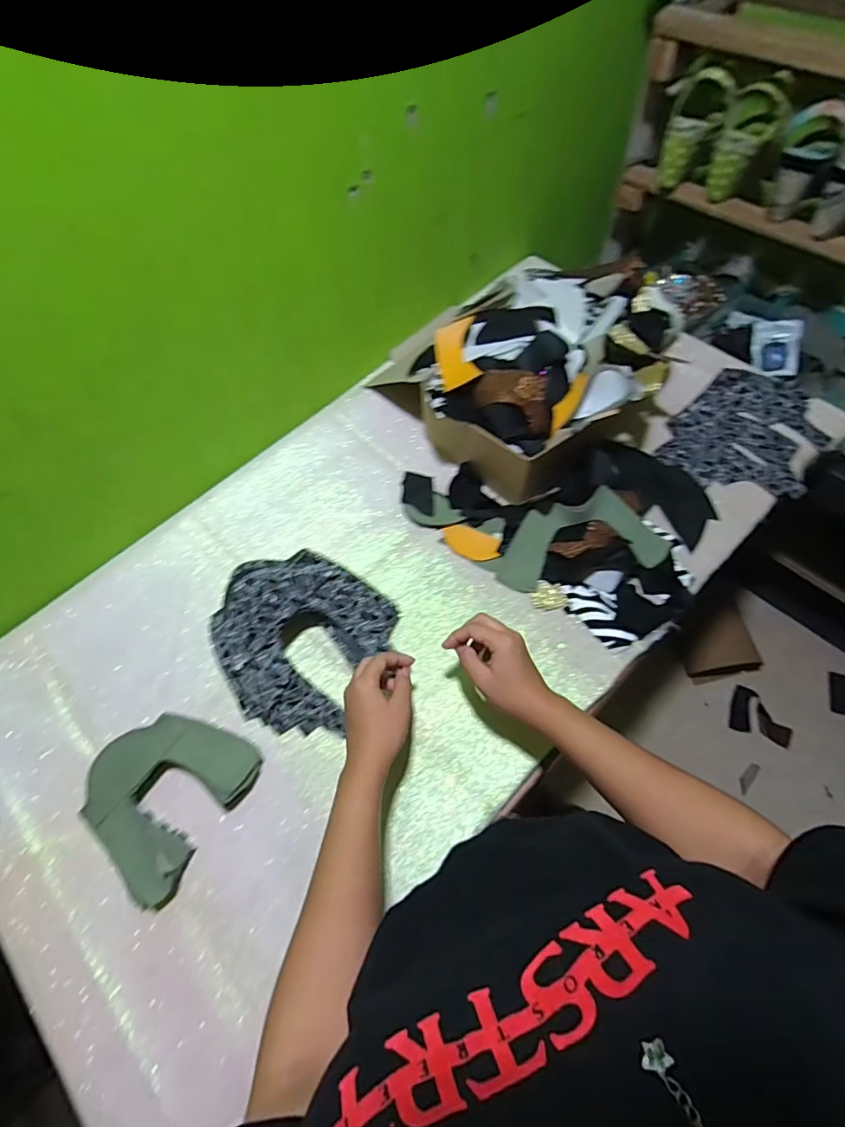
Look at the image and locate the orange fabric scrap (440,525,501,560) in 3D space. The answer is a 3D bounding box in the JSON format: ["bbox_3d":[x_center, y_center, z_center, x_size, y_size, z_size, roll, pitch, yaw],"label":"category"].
[{"bbox_3d":[0.066,-0.028,0.694,0.082,0.010,0.039,22,66,14],"label":"orange fabric scrap"}]

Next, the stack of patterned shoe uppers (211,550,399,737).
[{"bbox_3d":[-0.155,0.082,0.591,0.194,0.096,0.189,18,65,13],"label":"stack of patterned shoe uppers"}]

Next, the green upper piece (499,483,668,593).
[{"bbox_3d":[0.210,-0.035,0.656,0.219,0.059,0.095,-10,62,-1],"label":"green upper piece"}]

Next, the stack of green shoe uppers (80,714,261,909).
[{"bbox_3d":[-0.281,0.247,0.542,0.142,0.048,0.171,29,68,17],"label":"stack of green shoe uppers"}]

